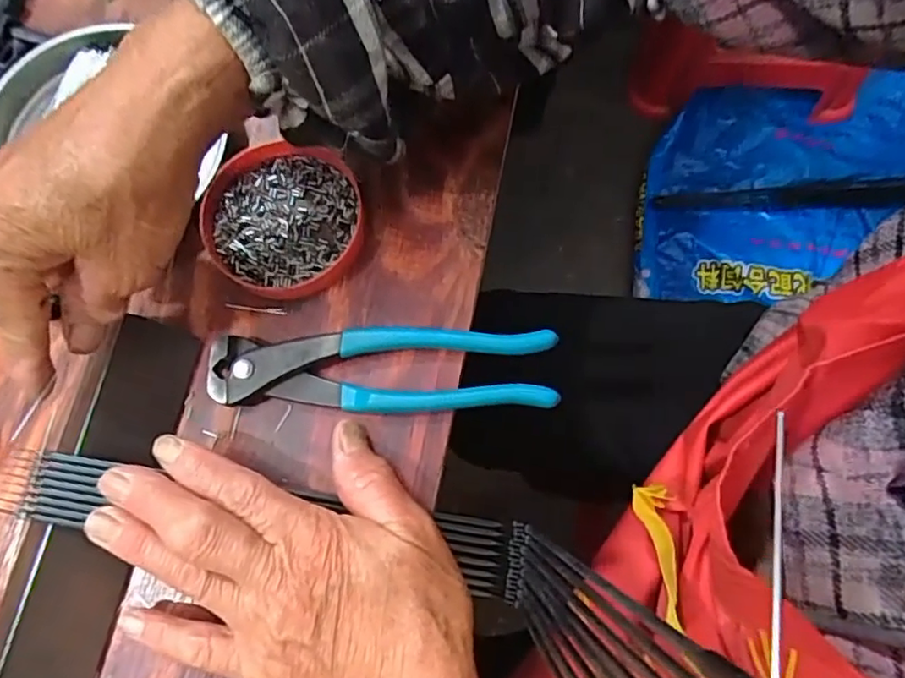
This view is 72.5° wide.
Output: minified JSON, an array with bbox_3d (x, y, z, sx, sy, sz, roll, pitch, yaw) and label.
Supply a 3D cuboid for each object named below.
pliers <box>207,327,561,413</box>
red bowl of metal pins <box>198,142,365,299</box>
[{"bbox_3d":[-0.033,0.015,0.298,0.161,0.015,0.039,1,77,1],"label":"pliers"},{"bbox_3d":[-0.086,-0.061,0.318,0.079,0.012,0.079,0,77,1],"label":"red bowl of metal pins"}]

